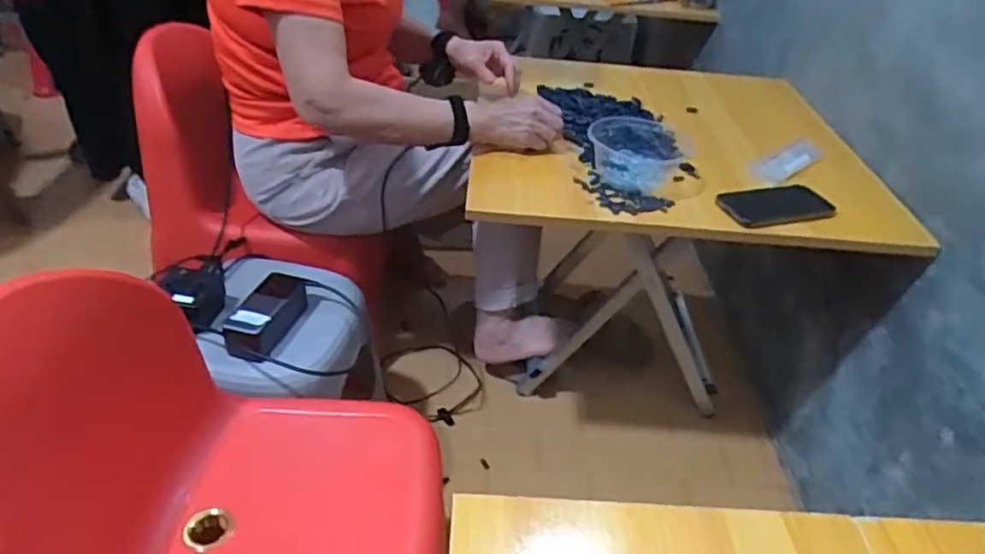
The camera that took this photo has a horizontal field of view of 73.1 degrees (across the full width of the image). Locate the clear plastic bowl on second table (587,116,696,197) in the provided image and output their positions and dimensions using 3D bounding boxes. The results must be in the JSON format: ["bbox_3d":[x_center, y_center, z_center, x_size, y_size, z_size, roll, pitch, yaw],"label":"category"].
[{"bbox_3d":[0.209,-0.177,0.953,0.137,0.055,0.164,15,38,12],"label":"clear plastic bowl on second table"}]

